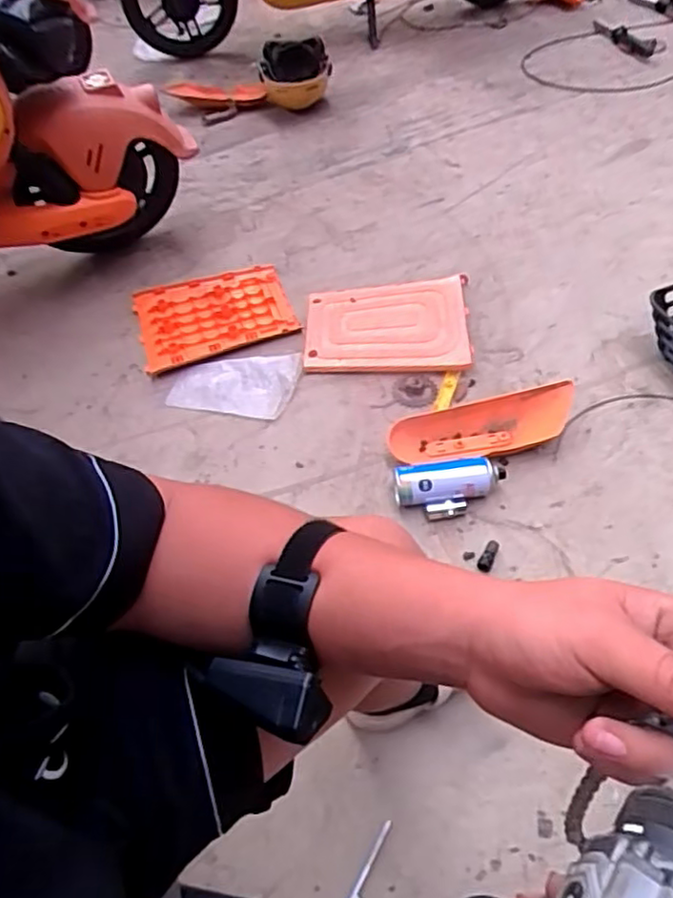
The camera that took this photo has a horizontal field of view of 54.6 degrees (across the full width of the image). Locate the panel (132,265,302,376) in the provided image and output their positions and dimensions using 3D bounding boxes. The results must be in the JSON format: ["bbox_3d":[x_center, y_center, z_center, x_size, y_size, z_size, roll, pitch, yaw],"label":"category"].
[{"bbox_3d":[-0.269,-0.297,1.437,0.333,0.038,0.237,-18,52,-10],"label":"panel"}]

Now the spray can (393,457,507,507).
[{"bbox_3d":[0.190,0.051,1.081,0.187,0.060,0.057,-8,51,-2],"label":"spray can"}]

